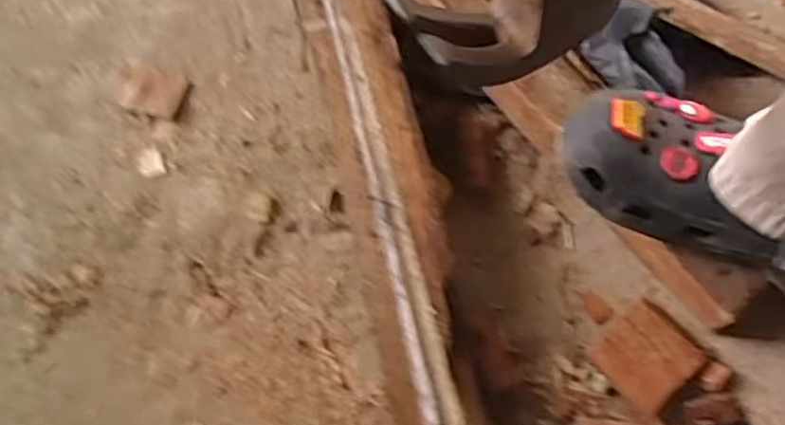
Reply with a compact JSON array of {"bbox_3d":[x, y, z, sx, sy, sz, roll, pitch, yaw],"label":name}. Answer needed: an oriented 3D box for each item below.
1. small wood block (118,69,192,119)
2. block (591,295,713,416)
[{"bbox_3d":[-0.202,-0.102,0.594,0.058,0.005,0.038,14,70,8],"label":"small wood block"},{"bbox_3d":[0.184,0.101,0.510,0.061,0.013,0.062,-41,73,-13],"label":"block"}]

